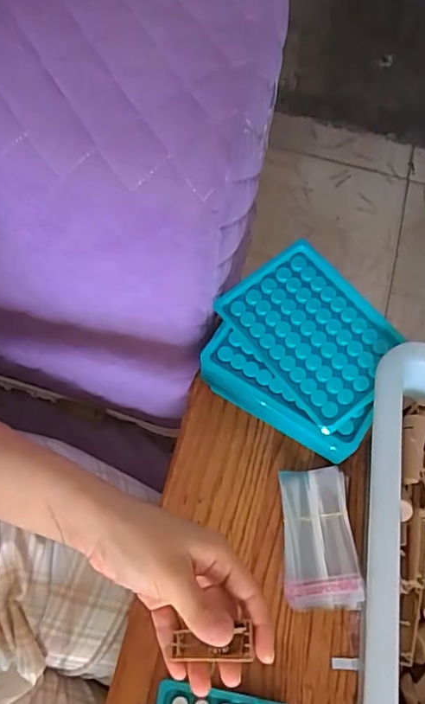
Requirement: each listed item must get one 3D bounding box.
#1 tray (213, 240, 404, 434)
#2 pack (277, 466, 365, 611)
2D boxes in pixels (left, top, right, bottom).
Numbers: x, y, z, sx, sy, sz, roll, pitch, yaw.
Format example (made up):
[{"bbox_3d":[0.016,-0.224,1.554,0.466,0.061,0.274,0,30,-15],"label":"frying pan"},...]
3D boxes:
[{"bbox_3d":[0.078,-0.016,0.419,0.094,0.016,0.130,-37,73,-16],"label":"tray"},{"bbox_3d":[0.085,0.152,0.449,0.059,0.021,0.108,-1,67,-3],"label":"pack"}]

